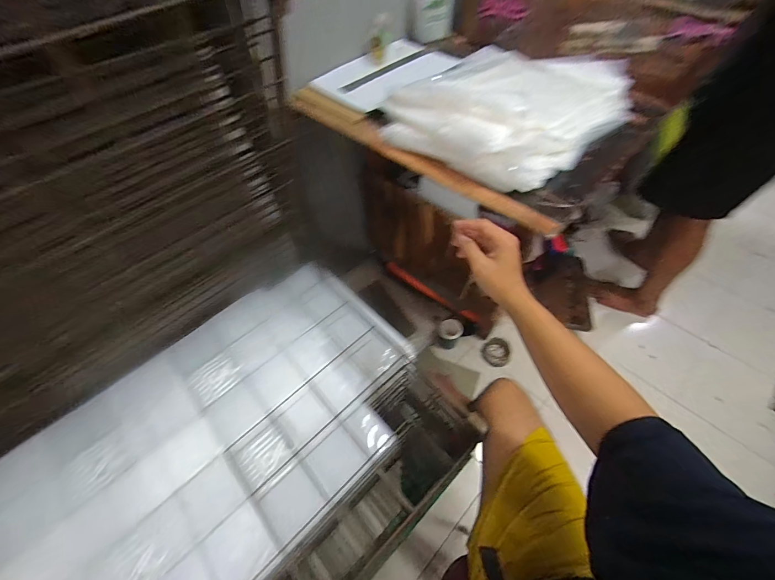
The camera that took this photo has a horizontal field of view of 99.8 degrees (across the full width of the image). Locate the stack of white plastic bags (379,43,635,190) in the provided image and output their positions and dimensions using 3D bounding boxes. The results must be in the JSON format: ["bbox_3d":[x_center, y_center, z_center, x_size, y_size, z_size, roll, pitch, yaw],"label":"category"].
[{"bbox_3d":[0.253,-0.409,0.672,0.397,0.097,0.484,32,63,23],"label":"stack of white plastic bags"}]

